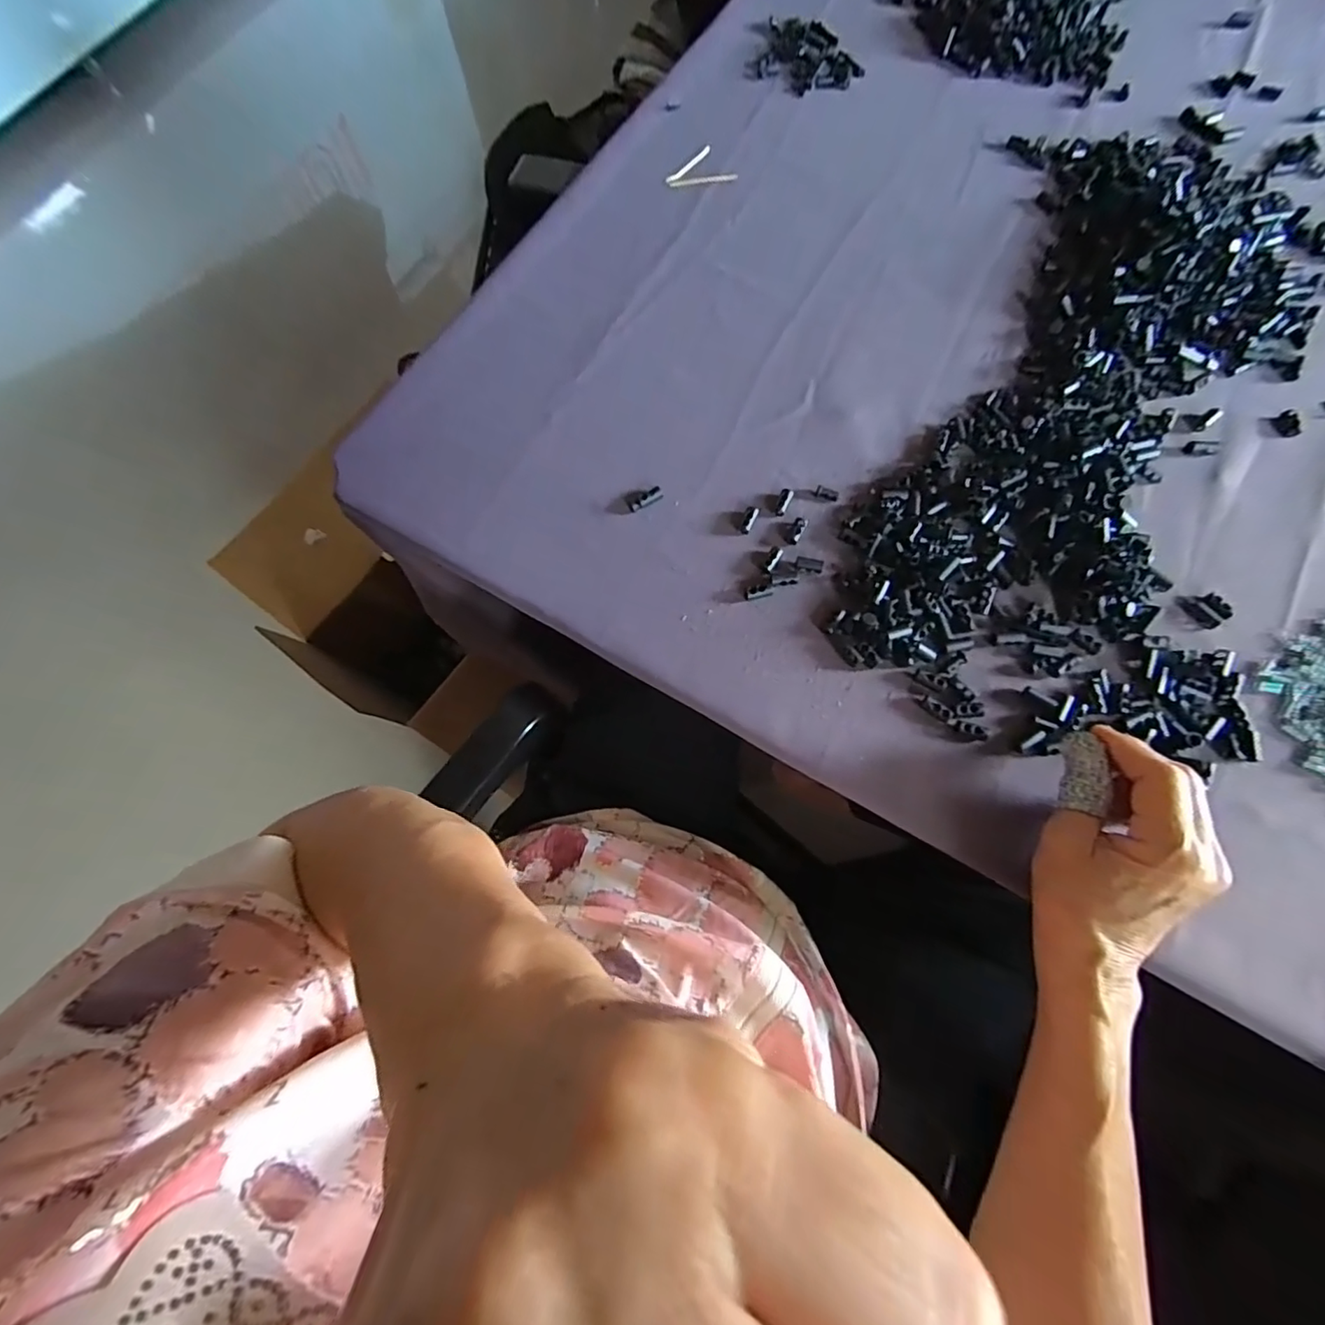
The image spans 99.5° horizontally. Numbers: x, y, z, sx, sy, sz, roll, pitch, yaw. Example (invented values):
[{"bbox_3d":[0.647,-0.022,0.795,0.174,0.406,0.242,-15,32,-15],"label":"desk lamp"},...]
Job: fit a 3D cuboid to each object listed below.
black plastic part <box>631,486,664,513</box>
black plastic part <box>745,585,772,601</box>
[{"bbox_3d":[-0.012,-0.113,0.391,0.025,0.004,0.010,-27,74,-7],"label":"black plastic part"},{"bbox_3d":[0.063,-0.047,0.369,0.017,0.007,0.009,-14,73,-3],"label":"black plastic part"}]

